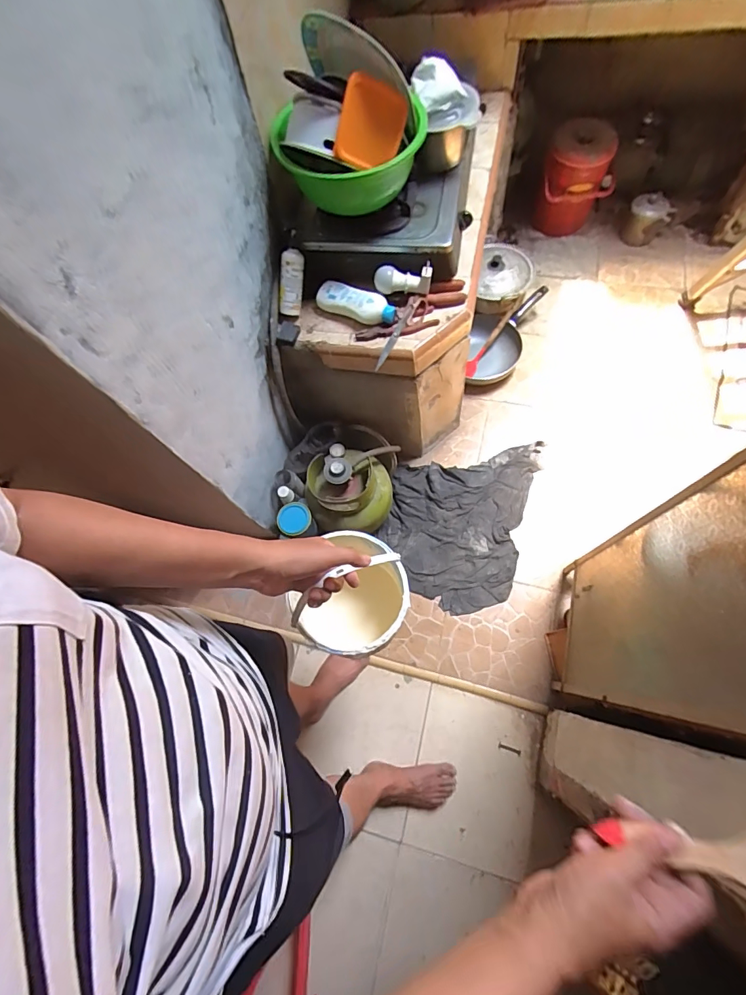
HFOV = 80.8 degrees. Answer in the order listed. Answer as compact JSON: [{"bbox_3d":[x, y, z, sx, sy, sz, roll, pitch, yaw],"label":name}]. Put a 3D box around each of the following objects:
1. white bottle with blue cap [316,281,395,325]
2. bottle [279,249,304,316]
[{"bbox_3d":[-0.038,-0.452,1.035,0.200,0.050,0.074,20,74,18],"label":"white bottle with blue cap"},{"bbox_3d":[-0.195,-0.508,1.039,0.049,0.139,0.031,12,25,7],"label":"bottle"}]

